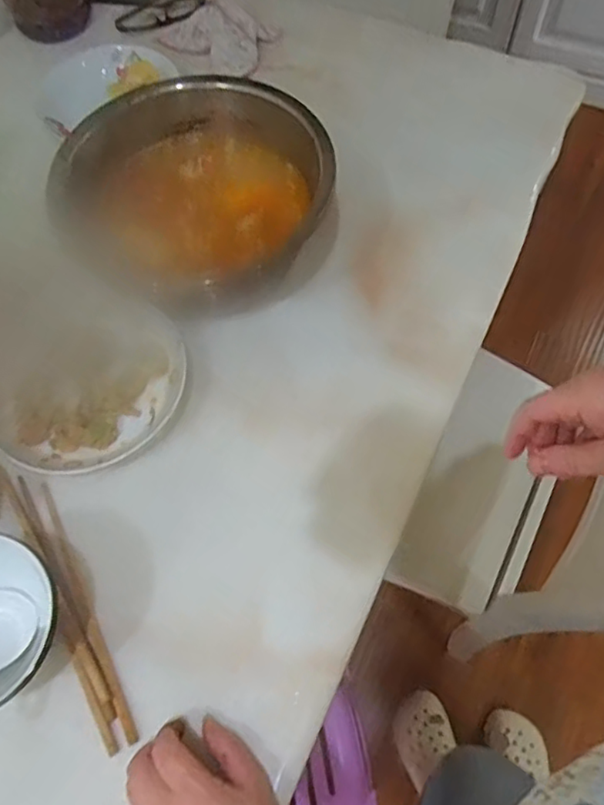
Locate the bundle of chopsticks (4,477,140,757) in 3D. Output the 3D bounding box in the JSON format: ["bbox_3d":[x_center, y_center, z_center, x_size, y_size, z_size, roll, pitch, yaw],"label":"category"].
[{"bbox_3d":[-0.199,0.164,0.512,0.029,0.014,0.250,-29,65,-11],"label":"bundle of chopsticks"}]

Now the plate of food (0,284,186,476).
[{"bbox_3d":[-0.214,-0.023,0.602,0.181,0.024,0.198,-1,63,3],"label":"plate of food"}]

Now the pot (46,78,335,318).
[{"bbox_3d":[-0.103,-0.219,0.644,0.257,0.109,0.248,-1,63,3],"label":"pot"}]

